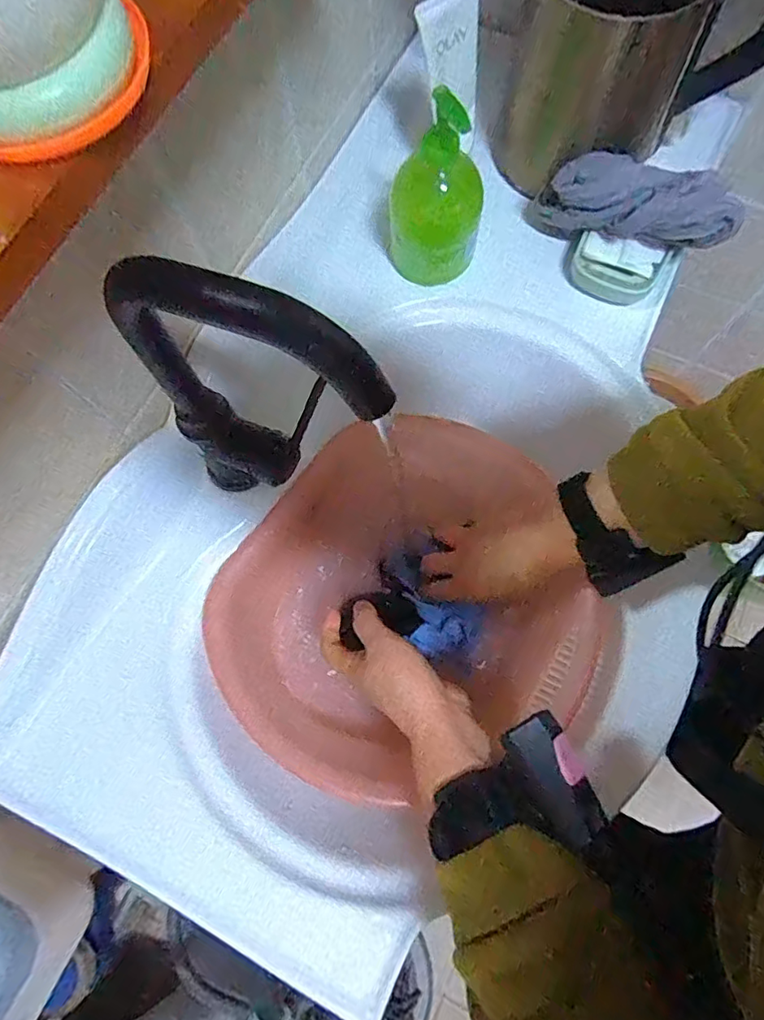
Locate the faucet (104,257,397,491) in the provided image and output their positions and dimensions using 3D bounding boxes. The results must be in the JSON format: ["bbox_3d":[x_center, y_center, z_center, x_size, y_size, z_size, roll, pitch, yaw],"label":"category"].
[{"bbox_3d":[-0.070,-0.062,0.340,0.157,0.228,0.042,15,74,5],"label":"faucet"}]

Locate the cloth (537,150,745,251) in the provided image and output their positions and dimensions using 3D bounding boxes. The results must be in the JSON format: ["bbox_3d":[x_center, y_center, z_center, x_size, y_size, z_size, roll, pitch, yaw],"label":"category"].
[{"bbox_3d":[0.230,-0.280,0.482,0.168,0.050,0.062,25,75,8],"label":"cloth"}]

